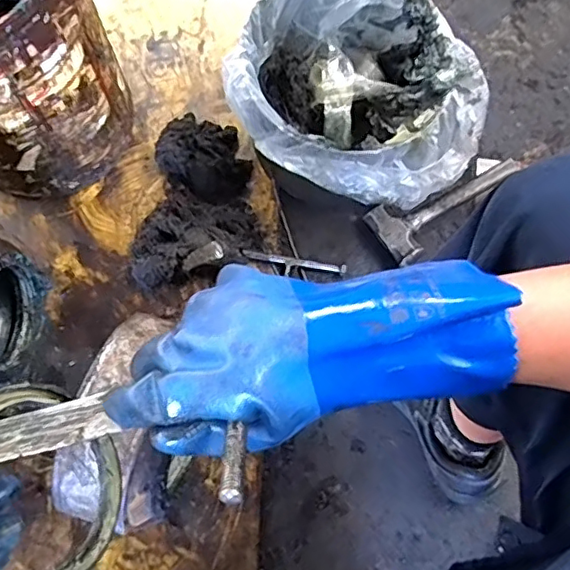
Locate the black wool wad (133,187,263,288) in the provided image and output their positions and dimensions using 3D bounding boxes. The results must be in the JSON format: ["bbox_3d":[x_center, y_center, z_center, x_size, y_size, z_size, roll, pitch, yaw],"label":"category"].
[{"bbox_3d":[-0.143,-0.077,0.866,0.200,0.051,0.150,-17,72,-3],"label":"black wool wad"}]

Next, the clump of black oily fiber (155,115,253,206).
[{"bbox_3d":[-0.125,-0.207,0.908,0.154,0.059,0.125,36,78,11],"label":"clump of black oily fiber"}]

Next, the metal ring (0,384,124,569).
[{"bbox_3d":[-0.191,0.155,0.460,0.014,0.141,0.158,-26,94,32],"label":"metal ring"}]

